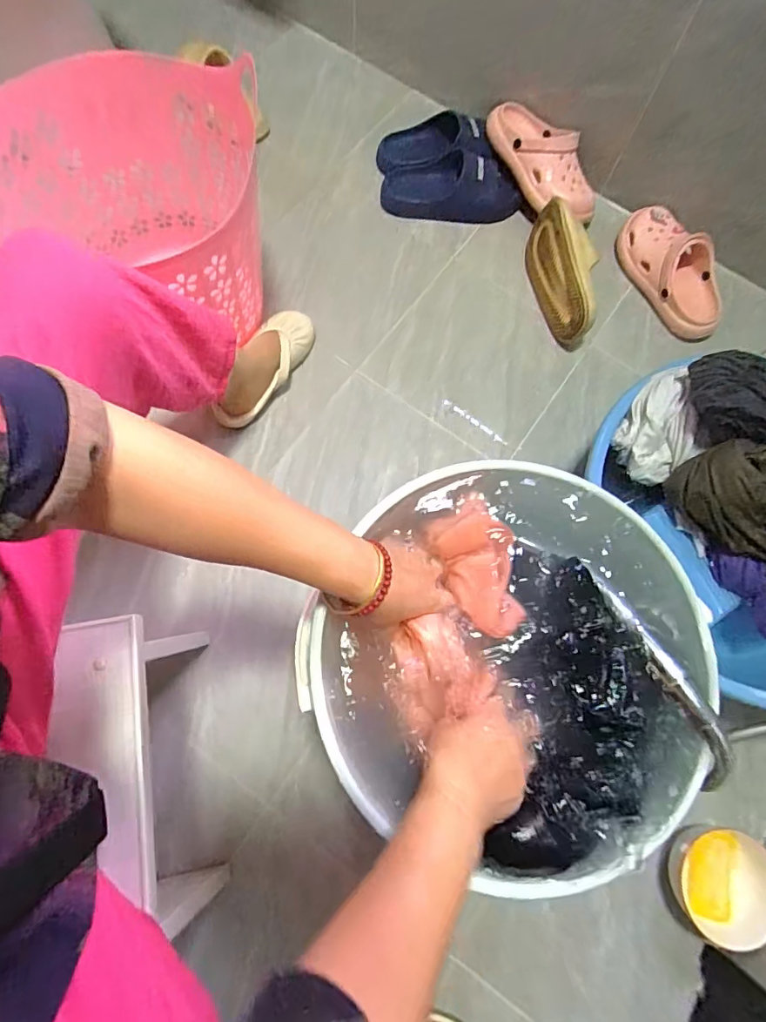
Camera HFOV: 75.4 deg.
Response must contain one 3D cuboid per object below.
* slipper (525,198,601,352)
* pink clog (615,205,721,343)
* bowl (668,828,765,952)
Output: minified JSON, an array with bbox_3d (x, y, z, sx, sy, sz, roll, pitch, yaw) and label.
[{"bbox_3d":[0.335,-0.433,0.911,0.091,0.093,0.267,-11,87,-5],"label":"slipper"},{"bbox_3d":[0.546,-0.457,0.944,0.134,0.074,0.275,-20,75,-7],"label":"pink clog"},{"bbox_3d":[0.442,0.487,0.650,0.104,0.072,0.134,21,74,4],"label":"bowl"}]

